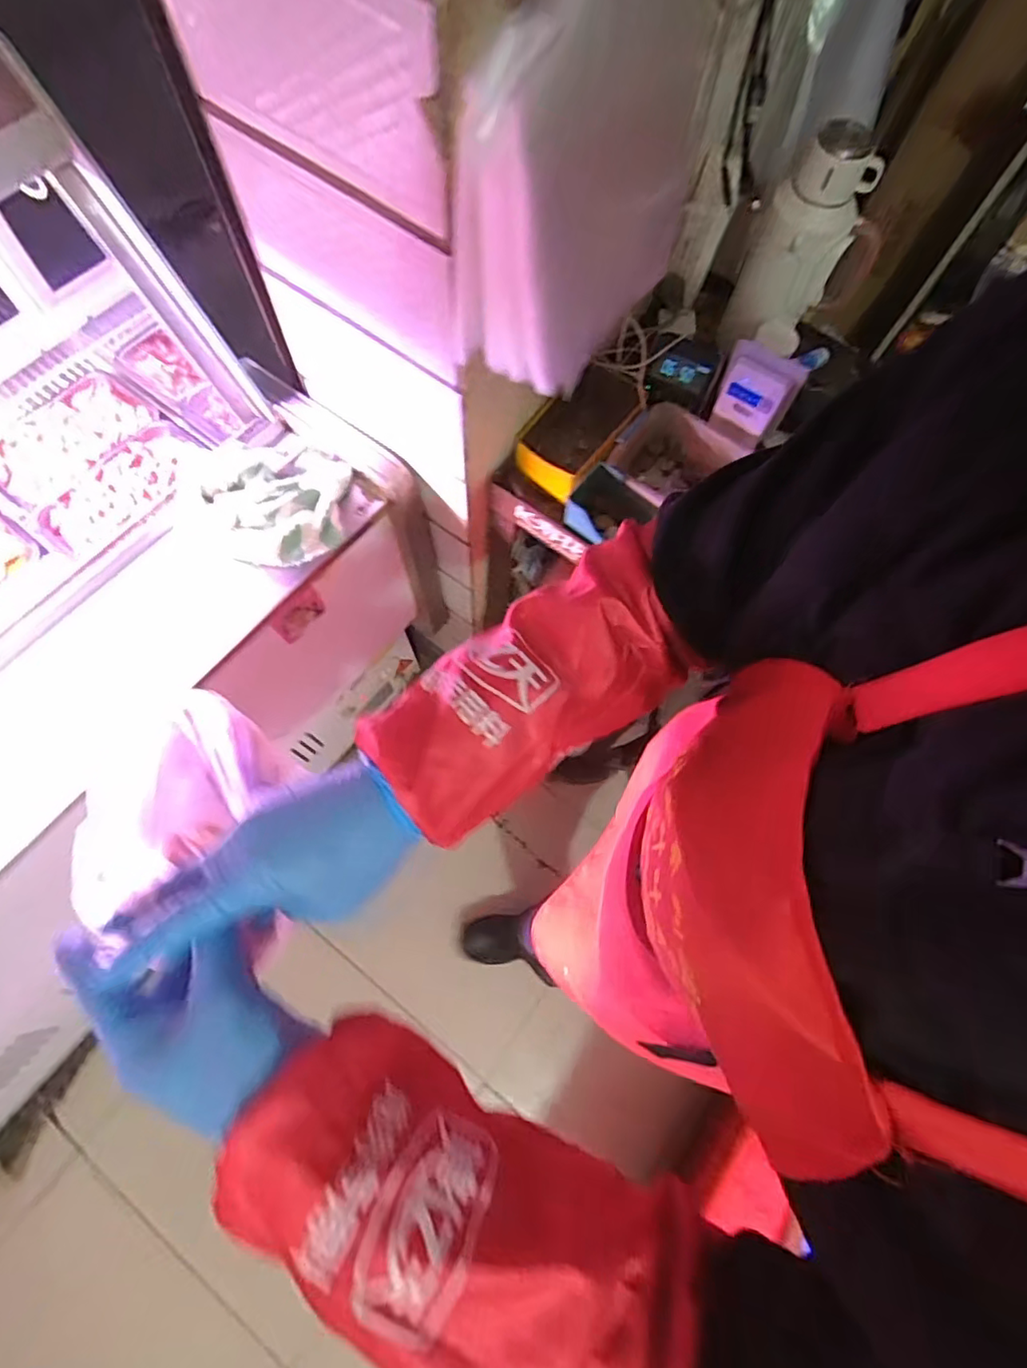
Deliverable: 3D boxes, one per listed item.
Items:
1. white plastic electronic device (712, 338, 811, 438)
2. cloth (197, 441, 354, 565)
[{"bbox_3d":[0.313,-0.375,0.757,0.095,0.085,0.053,24,72,5],"label":"white plastic electronic device"},{"bbox_3d":[-0.301,-0.239,0.762,0.178,0.050,0.163,-12,72,-6],"label":"cloth"}]

